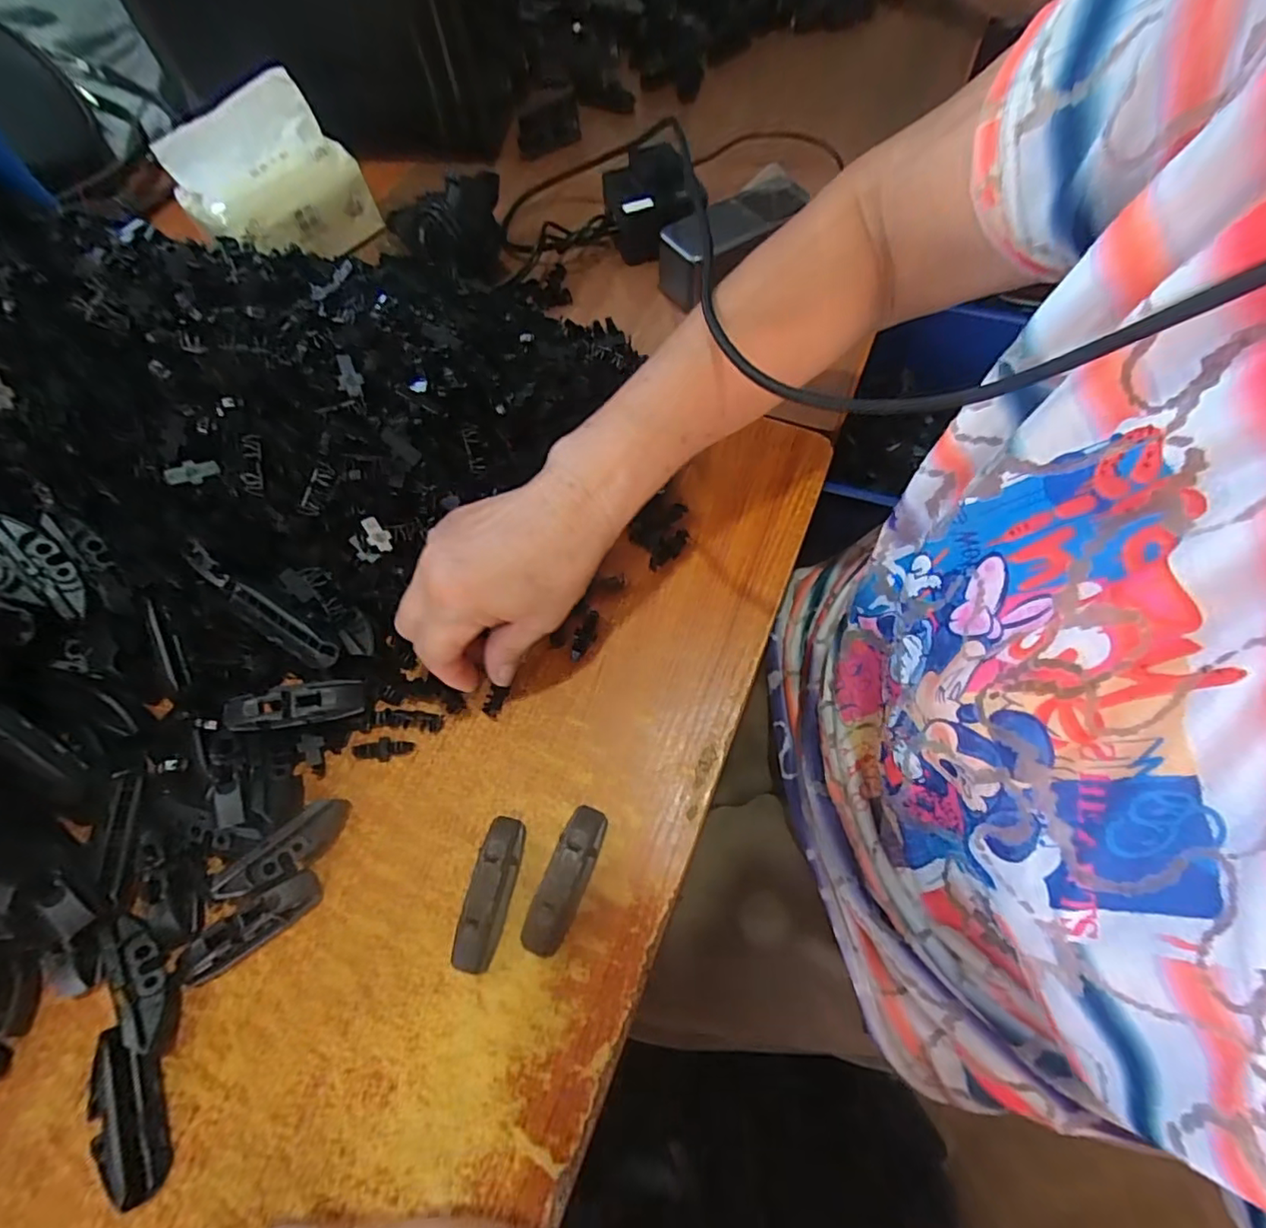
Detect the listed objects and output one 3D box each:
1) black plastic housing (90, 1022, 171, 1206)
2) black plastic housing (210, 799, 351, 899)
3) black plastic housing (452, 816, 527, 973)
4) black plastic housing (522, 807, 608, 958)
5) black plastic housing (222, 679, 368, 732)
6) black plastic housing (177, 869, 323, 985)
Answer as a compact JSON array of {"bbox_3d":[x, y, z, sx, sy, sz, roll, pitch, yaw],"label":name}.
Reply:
[{"bbox_3d":[-0.231,0.229,0.268,0.022,0.018,0.069,-20,66,-8],"label":"black plastic housing"},{"bbox_3d":[-0.187,0.130,0.317,0.070,0.022,0.018,-40,71,-16],"label":"black plastic housing"},{"bbox_3d":[-0.074,0.144,0.303,0.020,0.022,0.073,10,66,6],"label":"black plastic housing"},{"bbox_3d":[-0.035,0.138,0.304,0.020,0.020,0.073,20,67,10],"label":"black plastic housing"},{"bbox_3d":[-0.191,0.050,0.330,0.072,0.017,0.022,-8,65,-18],"label":"black plastic housing"},{"bbox_3d":[-0.201,0.164,0.303,0.071,0.019,0.020,-34,69,-14],"label":"black plastic housing"}]

